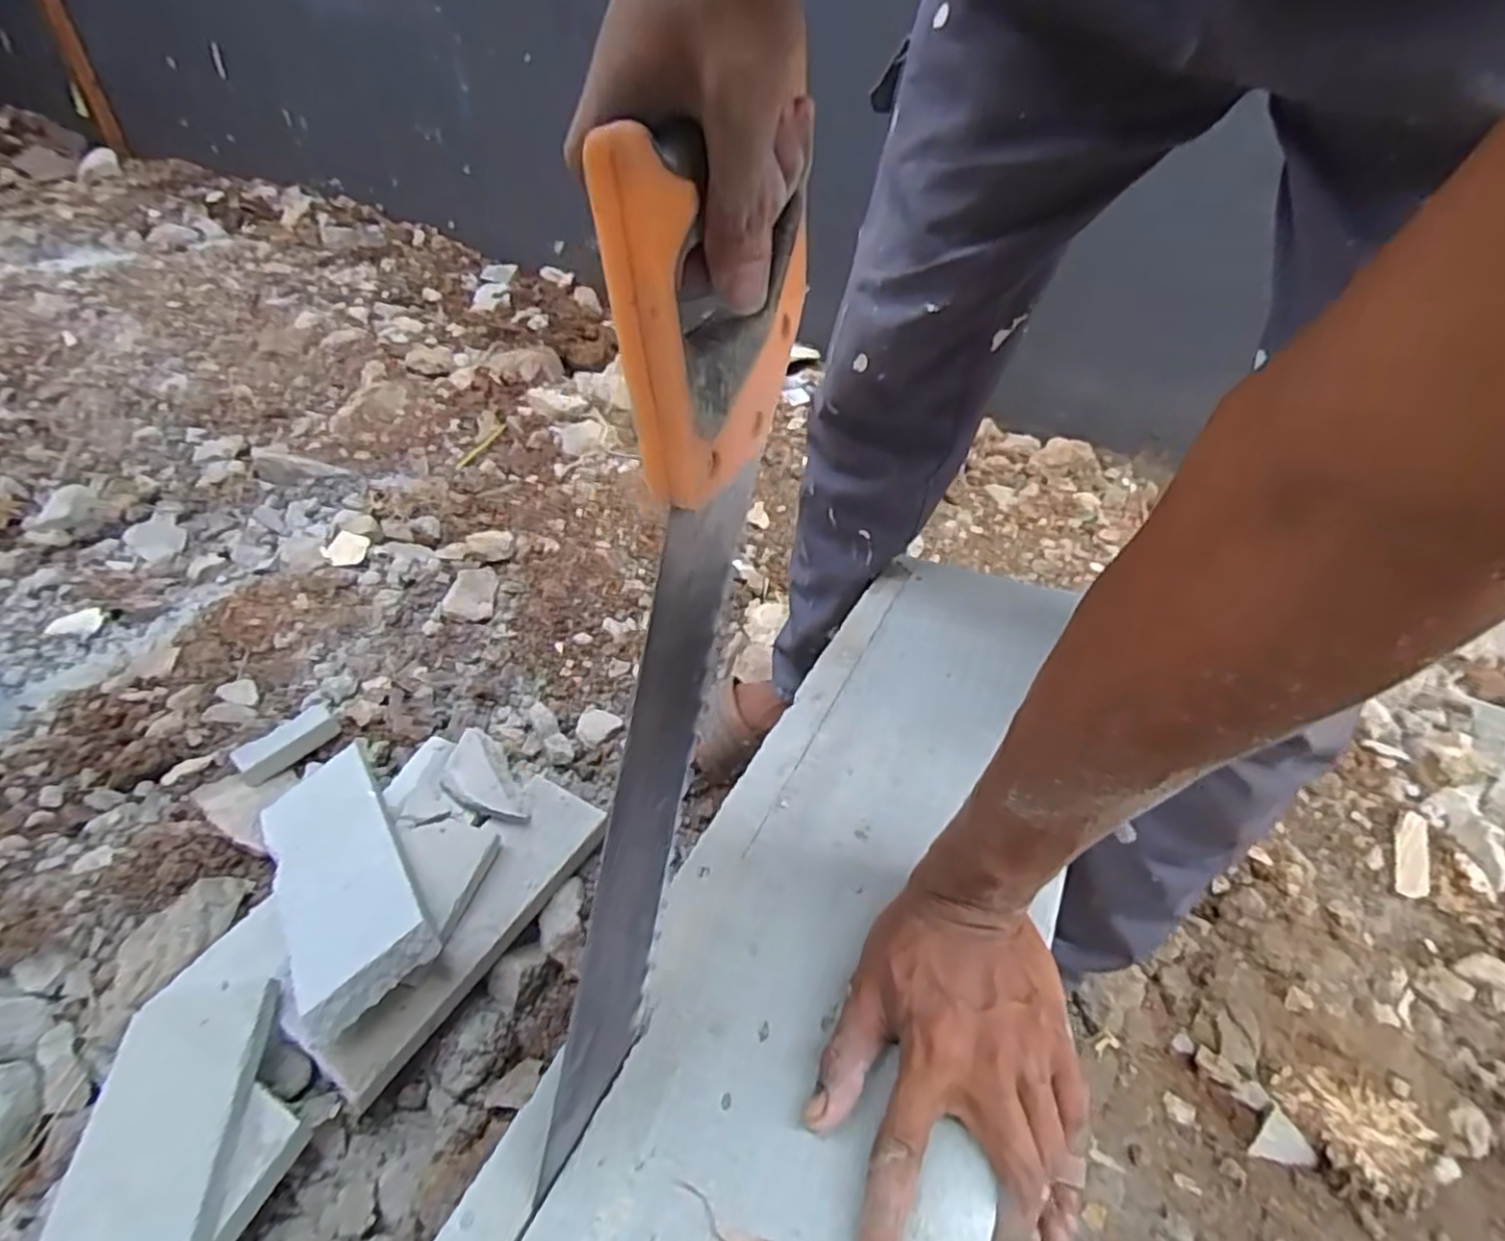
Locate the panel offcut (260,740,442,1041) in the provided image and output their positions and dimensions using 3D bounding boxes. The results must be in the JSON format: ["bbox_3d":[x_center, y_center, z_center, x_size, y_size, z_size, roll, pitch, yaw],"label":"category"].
[{"bbox_3d":[-0.357,0.217,0.620,0.098,0.029,0.258,-27,42,-25],"label":"panel offcut"}]

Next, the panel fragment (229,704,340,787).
[{"bbox_3d":[-0.506,0.133,0.773,0.044,0.027,0.099,31,54,22],"label":"panel fragment"}]

